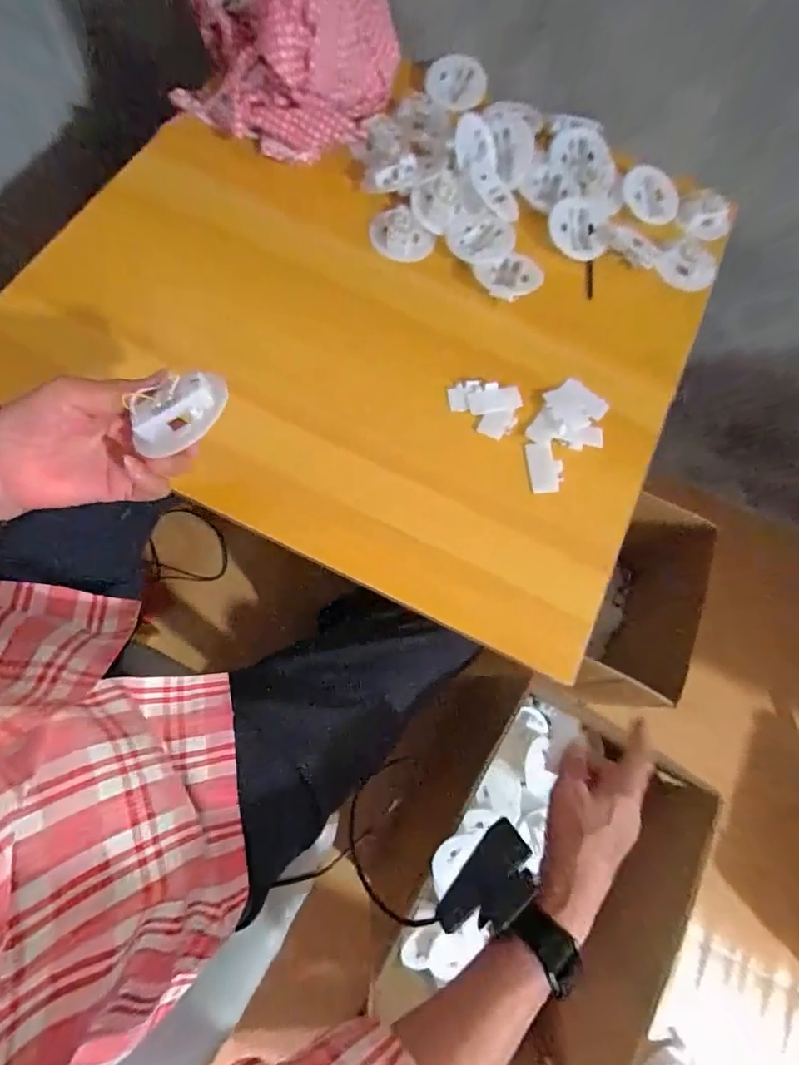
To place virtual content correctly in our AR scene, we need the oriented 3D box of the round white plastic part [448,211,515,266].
[{"bbox_3d":[0.085,-0.302,0.503,0.066,0.007,0.062,1,74,-4],"label":"round white plastic part"}]

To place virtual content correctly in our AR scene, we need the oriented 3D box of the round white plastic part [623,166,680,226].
[{"bbox_3d":[0.275,-0.371,0.536,0.065,0.014,0.073,17,74,1],"label":"round white plastic part"}]

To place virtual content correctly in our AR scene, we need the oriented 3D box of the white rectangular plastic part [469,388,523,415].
[{"bbox_3d":[0.089,-0.122,0.455,0.049,0.004,0.024,-8,75,-7],"label":"white rectangular plastic part"}]

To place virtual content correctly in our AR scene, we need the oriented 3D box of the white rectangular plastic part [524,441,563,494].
[{"bbox_3d":[0.131,-0.059,0.440,0.031,0.004,0.047,-5,75,-6],"label":"white rectangular plastic part"}]

